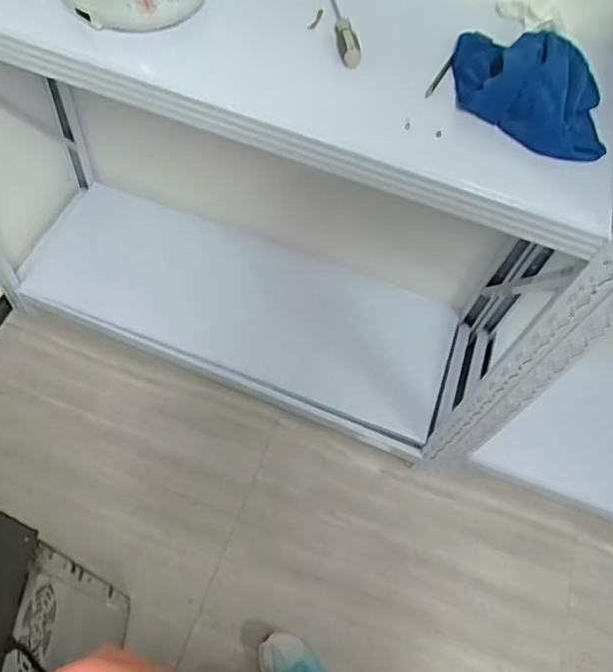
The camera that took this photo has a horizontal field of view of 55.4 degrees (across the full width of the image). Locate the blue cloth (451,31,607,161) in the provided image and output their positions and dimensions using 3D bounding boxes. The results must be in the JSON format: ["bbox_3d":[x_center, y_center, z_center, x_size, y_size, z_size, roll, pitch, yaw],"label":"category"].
[{"bbox_3d":[0.318,-0.362,0.822,0.212,0.066,0.221,15,60,0],"label":"blue cloth"}]

